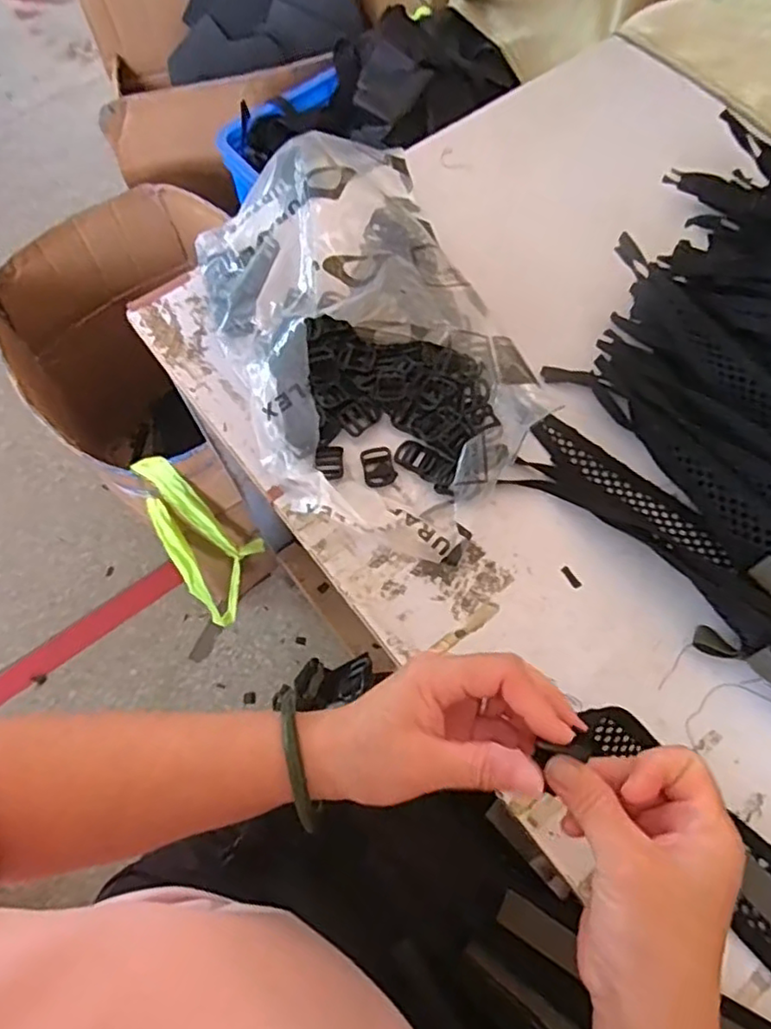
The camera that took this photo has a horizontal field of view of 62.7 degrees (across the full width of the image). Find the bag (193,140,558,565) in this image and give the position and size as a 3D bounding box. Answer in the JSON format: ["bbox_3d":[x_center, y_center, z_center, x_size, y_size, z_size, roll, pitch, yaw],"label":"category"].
[{"bbox_3d":[-0.024,-0.153,0.542,0.237,0.113,0.373,-22,66,-7],"label":"bag"}]

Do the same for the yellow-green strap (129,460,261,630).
[{"bbox_3d":[-0.279,0.050,1.021,0.137,0.421,0.110,-31,67,-11],"label":"yellow-green strap"}]

